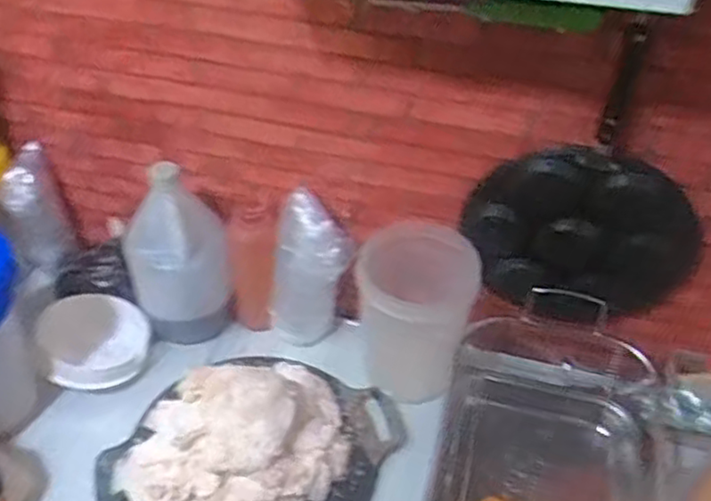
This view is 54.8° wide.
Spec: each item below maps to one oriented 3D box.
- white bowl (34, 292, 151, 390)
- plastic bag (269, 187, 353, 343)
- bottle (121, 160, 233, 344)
[{"bbox_3d":[-0.390,0.136,1.030,0.149,0.080,0.163,2,40,-2],"label":"white bowl"},{"bbox_3d":[-0.069,0.039,1.002,0.103,0.250,0.093,-1,40,-6],"label":"plastic bag"},{"bbox_3d":[-0.256,0.010,0.996,0.141,0.277,0.112,-11,42,-17],"label":"bottle"}]

